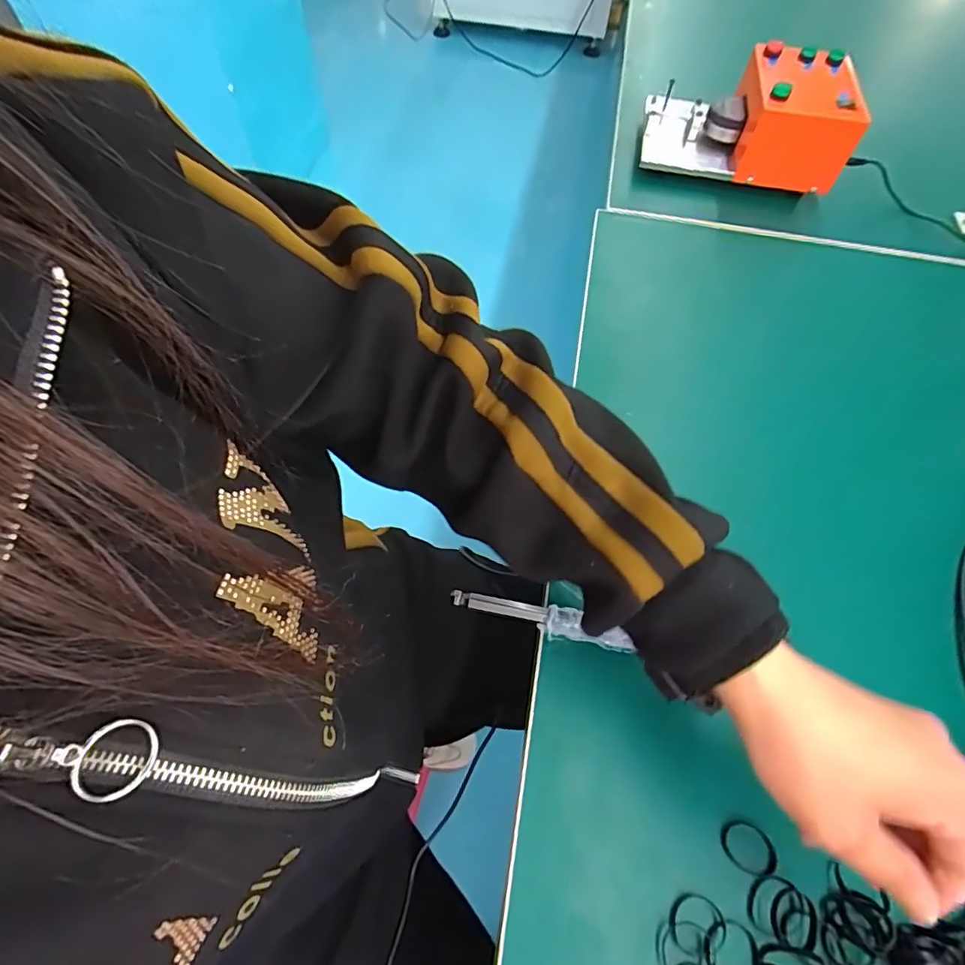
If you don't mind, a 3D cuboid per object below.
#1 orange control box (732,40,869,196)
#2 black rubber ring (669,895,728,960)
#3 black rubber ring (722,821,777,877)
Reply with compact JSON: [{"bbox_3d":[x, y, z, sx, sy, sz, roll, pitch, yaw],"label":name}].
[{"bbox_3d":[0.349,-0.408,0.604,0.108,0.099,0.143,9,60,3],"label":"orange control box"},{"bbox_3d":[0.112,0.231,0.274,0.027,0.007,0.025,1,60,-2],"label":"black rubber ring"},{"bbox_3d":[0.148,0.203,0.292,0.029,0.004,0.024,10,62,17],"label":"black rubber ring"}]

